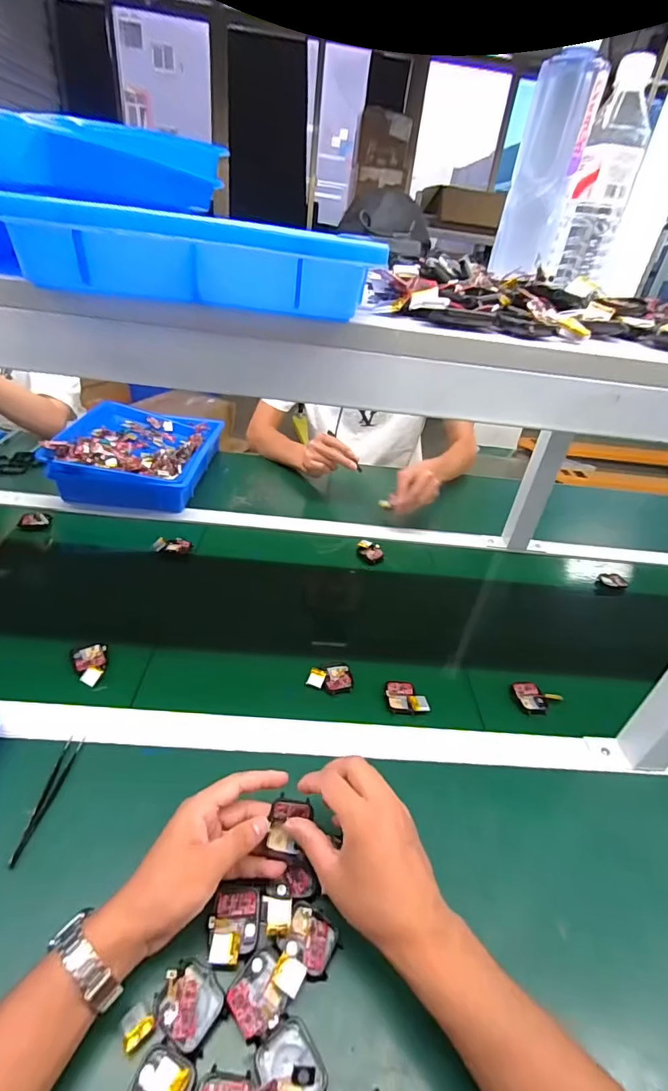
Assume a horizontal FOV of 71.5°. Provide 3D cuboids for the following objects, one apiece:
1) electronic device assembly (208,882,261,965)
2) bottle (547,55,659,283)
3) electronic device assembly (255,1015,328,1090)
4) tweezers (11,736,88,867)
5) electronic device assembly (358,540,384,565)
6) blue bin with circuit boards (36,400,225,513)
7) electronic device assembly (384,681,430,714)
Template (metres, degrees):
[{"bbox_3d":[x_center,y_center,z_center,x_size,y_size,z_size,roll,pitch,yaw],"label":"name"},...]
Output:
[{"bbox_3d":[-0.078,0.298,0.366,0.038,0.009,0.050,3,35,-7],"label":"electronic device assembly"},{"bbox_3d":[0.296,-0.396,0.510,0.063,0.196,0.067,22,37,19],"label":"bottle"},{"bbox_3d":[-0.028,0.349,0.311,0.040,0.011,0.048,-16,41,-30],"label":"electronic device assembly"},{"bbox_3d":[-0.266,0.233,0.433,0.016,0.006,0.115,5,35,-4],"label":"tweezers"},{"bbox_3d":[0.063,0.011,0.828,0.037,0.021,0.051,-25,46,-38],"label":"electronic device assembly"},{"bbox_3d":[-0.394,-0.199,0.957,0.271,0.080,0.330,4,35,-6],"label":"blue bin with circuit boards"},{"bbox_3d":[0.089,0.186,0.572,0.046,0.011,0.046,1,35,-9],"label":"electronic device assembly"}]

